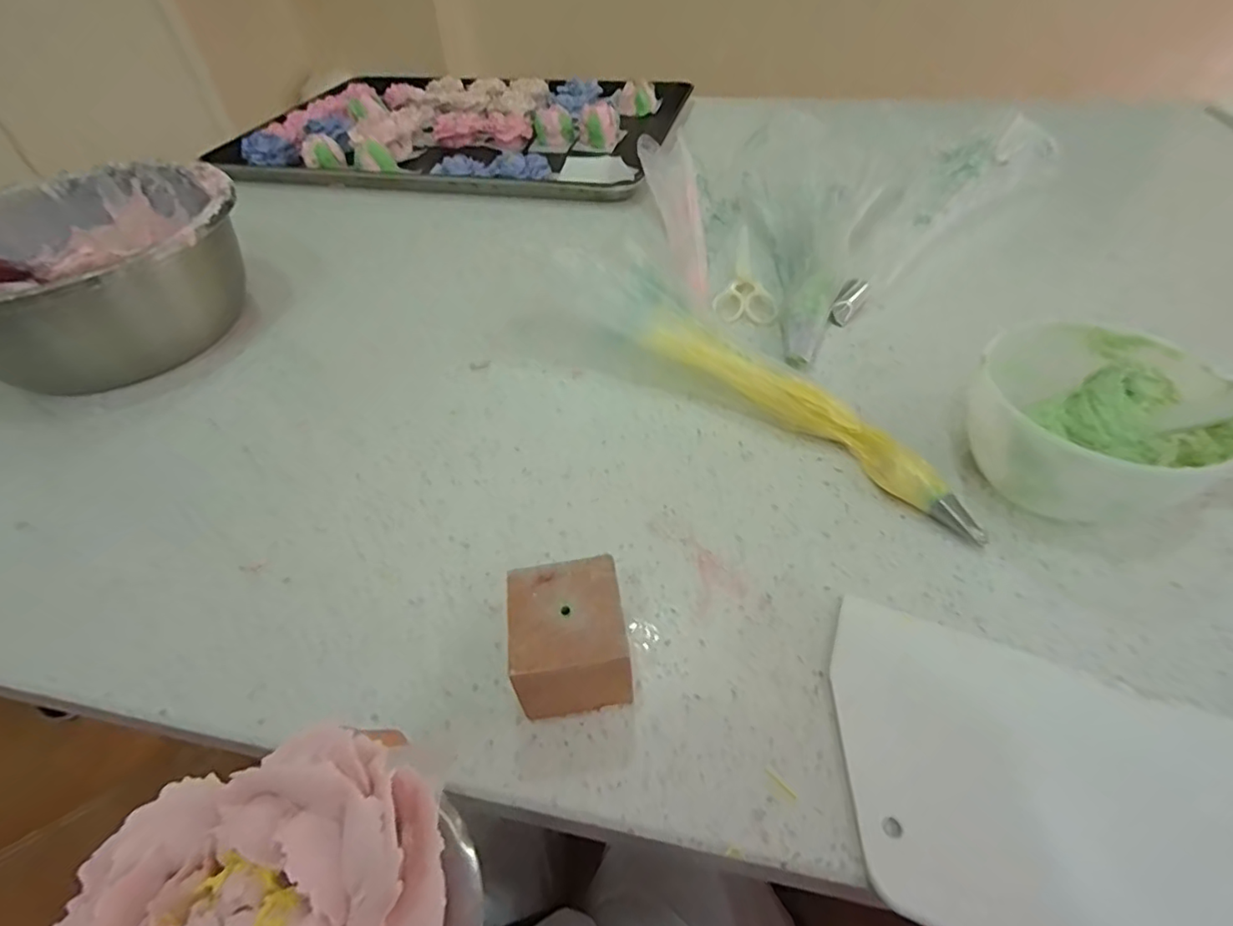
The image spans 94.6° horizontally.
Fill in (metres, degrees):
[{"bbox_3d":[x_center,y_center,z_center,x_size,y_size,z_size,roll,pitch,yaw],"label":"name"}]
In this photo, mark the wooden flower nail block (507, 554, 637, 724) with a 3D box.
[{"bbox_3d":[-0.021,0.081,0.261,0.048,0.054,0.052,-6,47,-2],"label":"wooden flower nail block"}]

